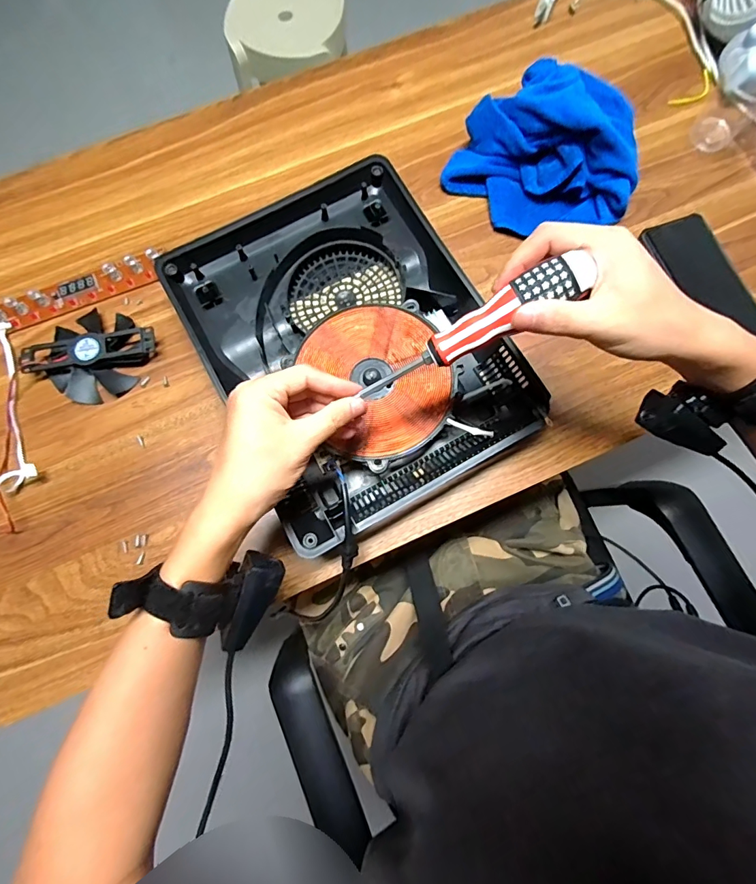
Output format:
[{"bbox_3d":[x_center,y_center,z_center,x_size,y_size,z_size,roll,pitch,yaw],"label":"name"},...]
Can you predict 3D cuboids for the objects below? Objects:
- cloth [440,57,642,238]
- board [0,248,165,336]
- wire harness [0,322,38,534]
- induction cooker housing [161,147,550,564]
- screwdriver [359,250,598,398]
[{"bbox_3d":[0.186,-0.325,0.485,0.206,0.085,0.162,-12,76,-3],"label":"cloth"},{"bbox_3d":[-0.340,-0.170,0.488,0.197,0.020,0.036,-24,77,-5],"label":"board"},{"bbox_3d":[-0.387,-0.023,0.449,0.041,0.025,0.230,-17,77,-4],"label":"wire harness"},{"bbox_3d":[-0.032,-0.104,0.449,0.266,0.057,0.351,-29,78,-6],"label":"induction cooker housing"},{"bbox_3d":[0.062,-0.073,0.300,0.167,0.020,0.024,-28,76,22],"label":"screwdriver"}]

